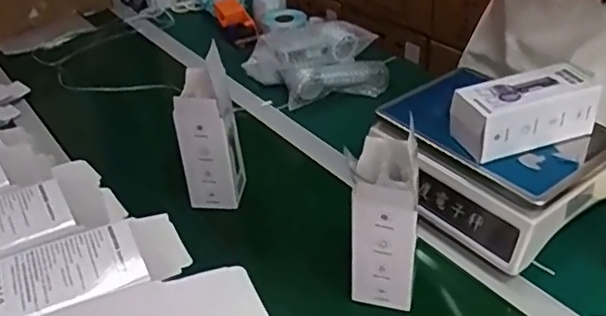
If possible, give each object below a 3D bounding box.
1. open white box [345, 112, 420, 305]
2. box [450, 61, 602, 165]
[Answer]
[{"bbox_3d":[0.091,0.064,0.690,0.075,0.220,0.084,1,39,9],"label":"open white box"},{"bbox_3d":[0.276,-0.061,0.764,0.164,0.070,0.082,-16,39,-12],"label":"box"}]

